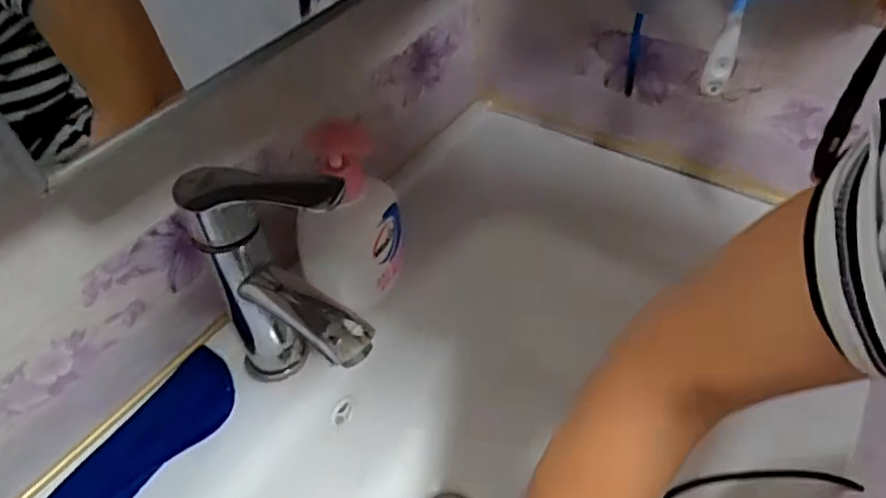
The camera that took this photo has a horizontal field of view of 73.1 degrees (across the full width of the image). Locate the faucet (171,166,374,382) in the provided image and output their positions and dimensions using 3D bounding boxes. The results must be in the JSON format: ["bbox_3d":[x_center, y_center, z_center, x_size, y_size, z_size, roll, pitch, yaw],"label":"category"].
[{"bbox_3d":[-0.096,0.033,0.418,0.136,0.195,0.066,23,52,25],"label":"faucet"}]

